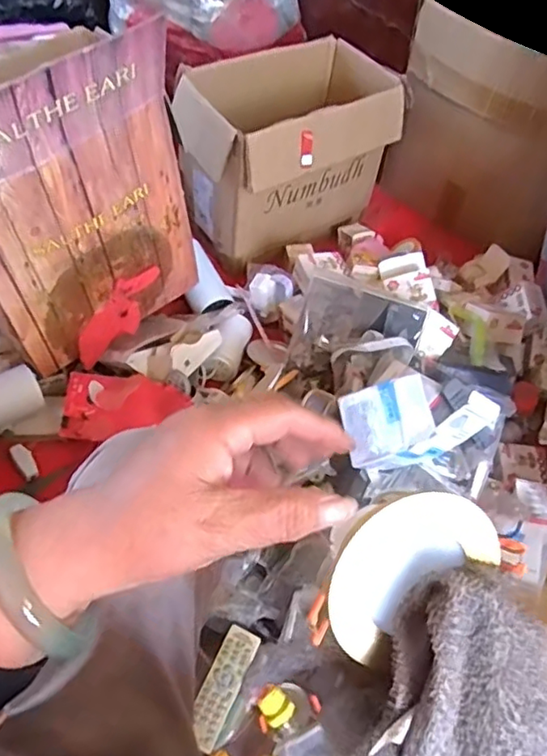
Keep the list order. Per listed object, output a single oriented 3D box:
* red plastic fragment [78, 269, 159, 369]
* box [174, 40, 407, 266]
[{"bbox_3d":[-0.235,-0.094,0.922,0.026,0.091,0.178,40,97,22],"label":"red plastic fragment"},{"bbox_3d":[0.028,-0.455,1.180,0.427,0.268,0.278,-27,60,-22],"label":"box"}]

